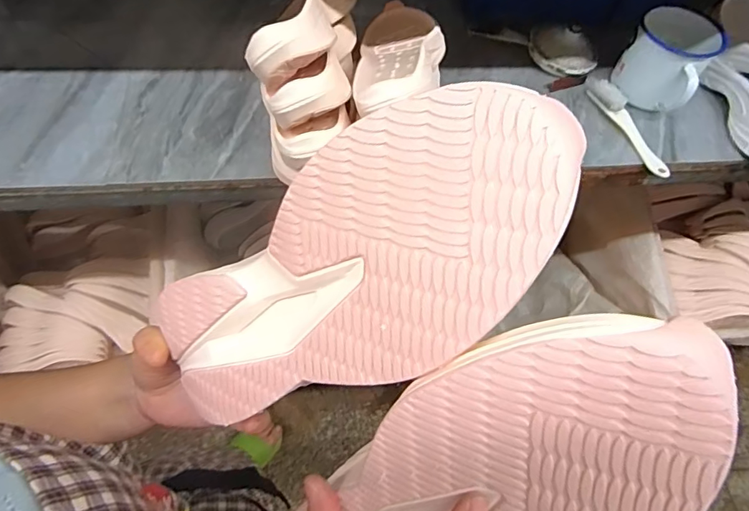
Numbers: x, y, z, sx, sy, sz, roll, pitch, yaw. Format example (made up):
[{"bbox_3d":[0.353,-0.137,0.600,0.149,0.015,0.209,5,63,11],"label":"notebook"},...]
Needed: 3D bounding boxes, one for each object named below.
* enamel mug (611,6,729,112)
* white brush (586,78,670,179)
[{"bbox_3d":[0.388,-0.260,0.655,0.099,0.086,0.099,2,60,-4],"label":"enamel mug"},{"bbox_3d":[0.335,-0.176,0.647,0.024,0.029,0.174,-15,63,-13],"label":"white brush"}]

